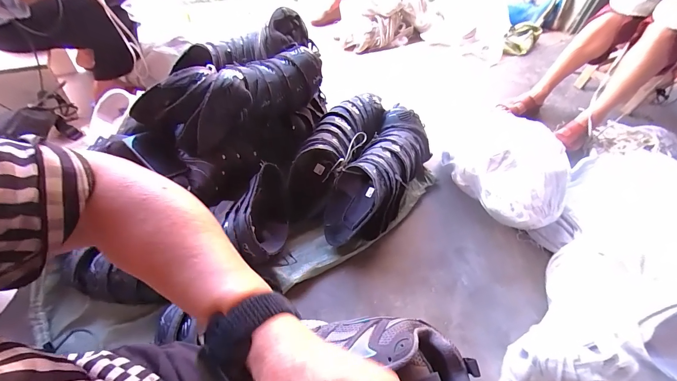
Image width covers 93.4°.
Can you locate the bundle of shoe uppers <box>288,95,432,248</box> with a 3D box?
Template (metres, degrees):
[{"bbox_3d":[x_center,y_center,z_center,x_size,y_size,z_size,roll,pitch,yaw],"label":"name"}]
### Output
[{"bbox_3d":[-0.011,-0.118,0.993,0.163,0.180,0.473,27,53,16],"label":"bundle of shoe uppers"}]

